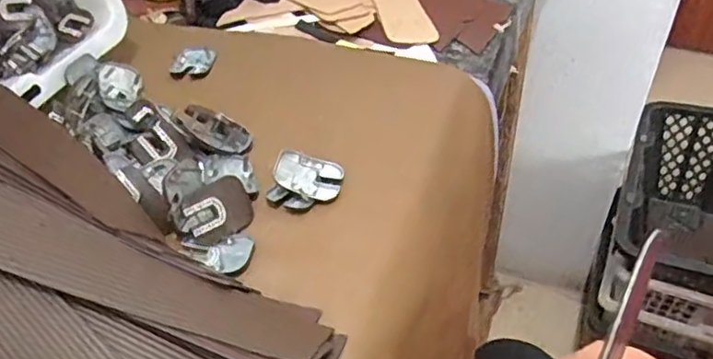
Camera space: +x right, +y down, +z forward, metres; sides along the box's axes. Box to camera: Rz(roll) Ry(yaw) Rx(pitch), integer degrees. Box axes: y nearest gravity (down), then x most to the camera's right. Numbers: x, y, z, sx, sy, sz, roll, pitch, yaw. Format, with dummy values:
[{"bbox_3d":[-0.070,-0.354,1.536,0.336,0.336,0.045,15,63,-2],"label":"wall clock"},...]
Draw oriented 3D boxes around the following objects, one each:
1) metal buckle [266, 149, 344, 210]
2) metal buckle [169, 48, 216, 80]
[{"bbox_3d":[-0.029,0.001,0.358,0.039,0.015,0.037,3,43,7],"label":"metal buckle"},{"bbox_3d":[-0.125,-0.088,0.470,0.032,0.010,0.039,4,43,7],"label":"metal buckle"}]

